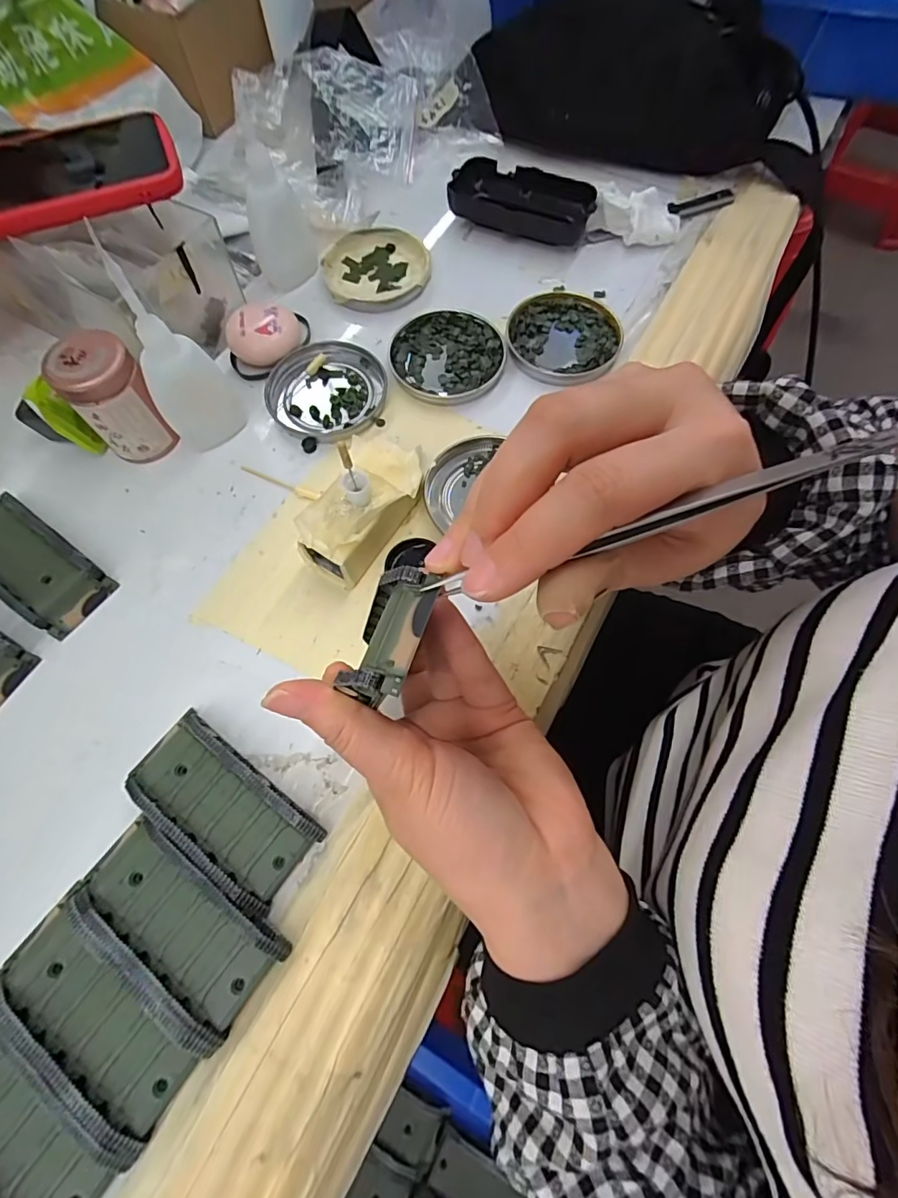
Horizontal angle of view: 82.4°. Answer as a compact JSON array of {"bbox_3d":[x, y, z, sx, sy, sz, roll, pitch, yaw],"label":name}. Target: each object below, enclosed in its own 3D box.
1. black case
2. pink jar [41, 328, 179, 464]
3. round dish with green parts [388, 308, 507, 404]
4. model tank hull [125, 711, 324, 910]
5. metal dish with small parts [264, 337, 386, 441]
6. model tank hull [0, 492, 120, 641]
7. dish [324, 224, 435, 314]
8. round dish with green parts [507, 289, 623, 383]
[{"bbox_3d":[0.056,-0.311,0.403,0.111,0.025,0.052,17,69,8],"label":"black case"},{"bbox_3d":[-0.199,-0.119,0.309,0.041,0.066,0.038,-1,68,1],"label":"pink jar"},{"bbox_3d":[-0.001,-0.169,0.356,0.077,0.010,0.078,-1,68,1],"label":"round dish with green parts"},{"bbox_3d":[-0.110,0.099,0.247,0.094,0.019,0.045,35,73,14],"label":"model tank hull"},{"bbox_3d":[-0.083,-0.141,0.347,0.080,0.007,0.074,-1,68,1],"label":"metal dish with small parts"},{"bbox_3d":[-0.243,-0.022,0.297,0.094,0.016,0.043,34,73,14],"label":"model tank hull"},{"bbox_3d":[-0.056,-0.252,0.390,0.077,0.014,0.072,-1,68,1],"label":"dish"},{"bbox_3d":[0.081,-0.185,0.361,0.077,0.010,0.079,-1,68,1],"label":"round dish with green parts"}]

